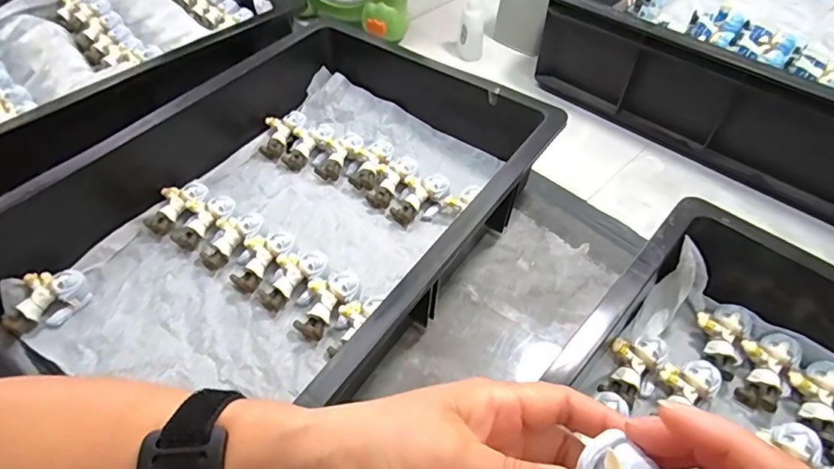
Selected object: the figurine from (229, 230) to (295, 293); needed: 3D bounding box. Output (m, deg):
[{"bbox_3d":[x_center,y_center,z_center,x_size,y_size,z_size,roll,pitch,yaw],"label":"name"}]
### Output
[{"bbox_3d":[-0.136,0.018,0.430,0.038,0.026,0.056,37,59,26],"label":"figurine"}]

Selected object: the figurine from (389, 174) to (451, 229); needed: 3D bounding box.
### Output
[{"bbox_3d":[0.003,-0.034,0.473,0.035,0.026,0.056,33,58,24],"label":"figurine"}]

